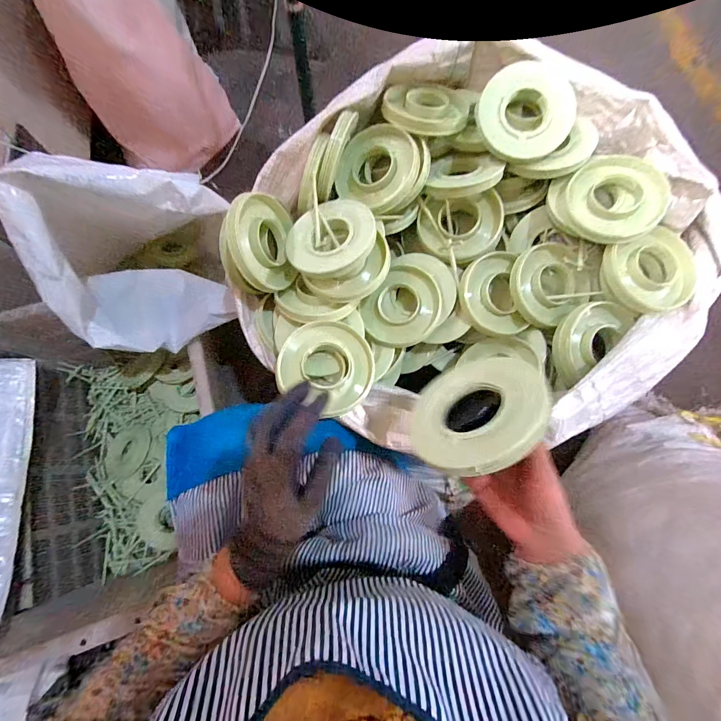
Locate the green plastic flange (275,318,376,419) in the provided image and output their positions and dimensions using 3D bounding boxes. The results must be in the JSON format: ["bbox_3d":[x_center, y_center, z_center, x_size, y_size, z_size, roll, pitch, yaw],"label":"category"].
[{"bbox_3d":[-0.047,0.011,0.461,0.130,0.026,0.126,0,73,-1],"label":"green plastic flange"}]

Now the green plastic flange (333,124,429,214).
[{"bbox_3d":[0.032,-0.285,0.500,0.125,0.028,0.122,1,94,9],"label":"green plastic flange"}]

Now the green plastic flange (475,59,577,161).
[{"bbox_3d":[0.237,-0.354,0.475,0.124,0.016,0.124,1,98,5],"label":"green plastic flange"}]

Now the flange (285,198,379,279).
[{"bbox_3d":[-0.038,-0.174,0.470,0.122,0.028,0.122,-4,74,13],"label":"flange"}]

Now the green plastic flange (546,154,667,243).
[{"bbox_3d":[0.357,-0.232,0.482,0.132,0.032,0.128,41,102,14],"label":"green plastic flange"}]

